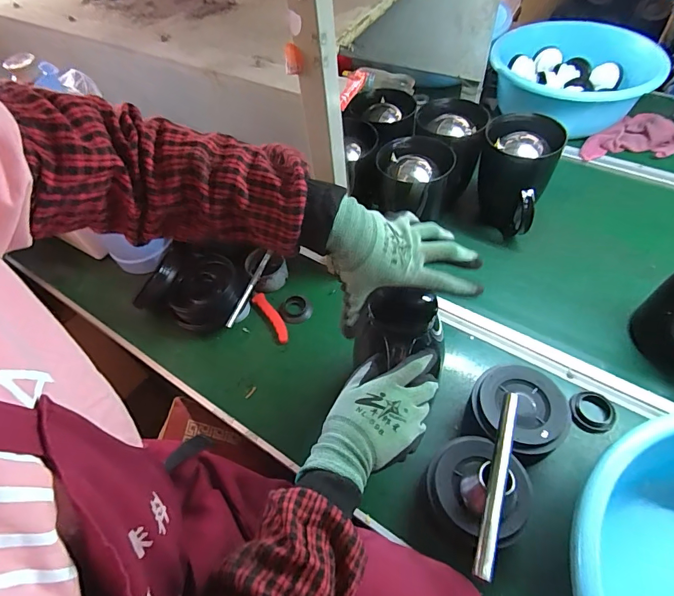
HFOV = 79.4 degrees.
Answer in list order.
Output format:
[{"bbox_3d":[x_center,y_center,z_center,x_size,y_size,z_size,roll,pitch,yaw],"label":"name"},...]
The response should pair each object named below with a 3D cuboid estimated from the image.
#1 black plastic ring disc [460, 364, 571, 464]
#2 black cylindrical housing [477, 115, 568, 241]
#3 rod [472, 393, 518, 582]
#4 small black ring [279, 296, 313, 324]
[{"bbox_3d":[0.245,0.166,0.567,0.120,0.077,0.118,-3,53,4],"label":"black plastic ring disc"},{"bbox_3d":[0.332,-0.229,0.769,0.120,0.187,0.124,-3,53,4],"label":"black cylindrical housing"},{"bbox_3d":[0.175,0.194,0.440,0.017,0.017,0.196,17,53,18],"label":"rod"},{"bbox_3d":[-0.075,0.022,0.738,0.055,0.014,0.053,6,54,10],"label":"small black ring"}]

